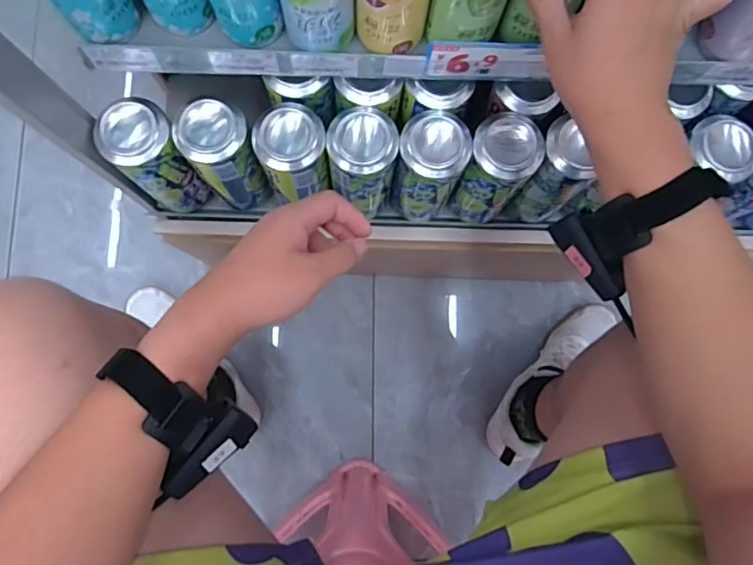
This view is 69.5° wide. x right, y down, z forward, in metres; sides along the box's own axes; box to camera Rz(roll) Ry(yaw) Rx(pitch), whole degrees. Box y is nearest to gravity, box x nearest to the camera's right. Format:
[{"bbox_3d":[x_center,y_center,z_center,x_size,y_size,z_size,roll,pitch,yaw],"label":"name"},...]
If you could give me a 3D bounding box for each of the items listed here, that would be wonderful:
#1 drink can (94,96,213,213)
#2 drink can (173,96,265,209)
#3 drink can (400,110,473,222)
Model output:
[{"bbox_3d":[-0.215,-0.118,0.541,0.061,0.161,0.067,0,82,-1],"label":"drink can"},{"bbox_3d":[-0.146,-0.123,0.528,0.057,0.143,0.058,0,82,-1],"label":"drink can"},{"bbox_3d":[0.053,-0.115,0.547,0.060,0.165,0.067,7,81,0],"label":"drink can"}]

